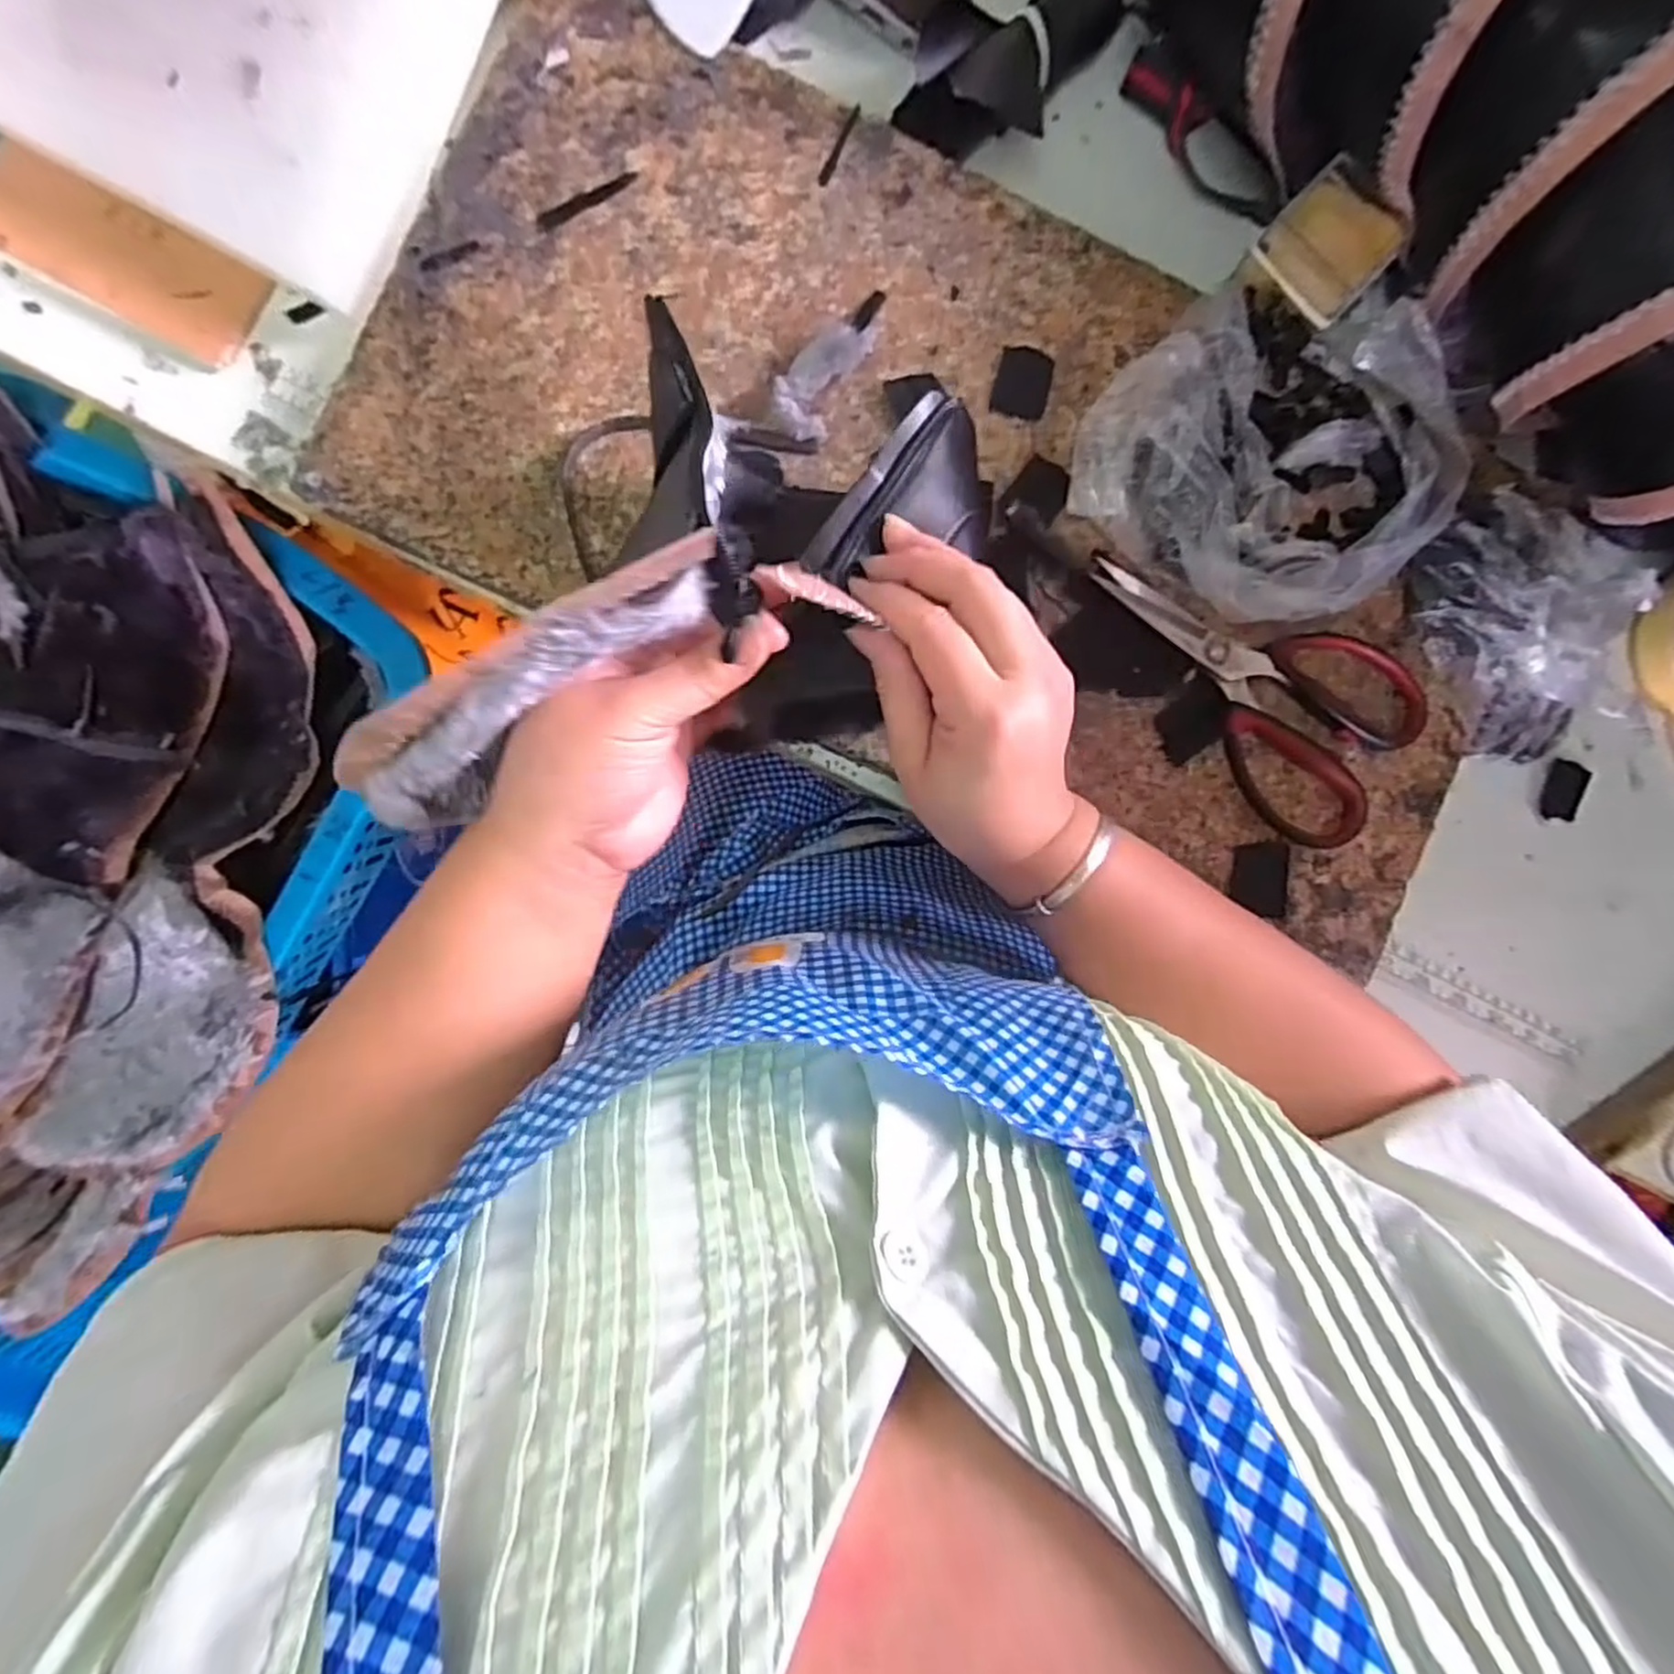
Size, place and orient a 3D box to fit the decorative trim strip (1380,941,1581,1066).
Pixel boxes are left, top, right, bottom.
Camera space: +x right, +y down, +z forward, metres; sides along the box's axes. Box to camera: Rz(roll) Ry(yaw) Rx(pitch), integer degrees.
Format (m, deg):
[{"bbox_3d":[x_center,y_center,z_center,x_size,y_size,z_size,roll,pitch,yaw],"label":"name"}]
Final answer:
[{"bbox_3d":[0.370,0.097,0.417,0.125,0.004,0.019,27,87,-3],"label":"decorative trim strip"}]

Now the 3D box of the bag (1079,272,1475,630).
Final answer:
[{"bbox_3d":[0.216,-0.190,0.361,0.168,0.041,0.155,-40,93,-4],"label":"bag"}]

